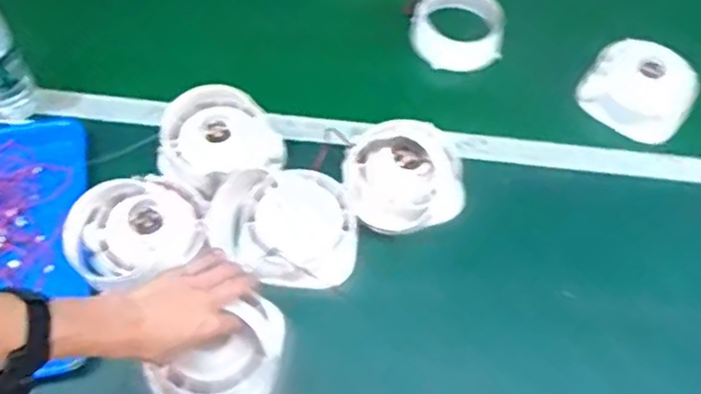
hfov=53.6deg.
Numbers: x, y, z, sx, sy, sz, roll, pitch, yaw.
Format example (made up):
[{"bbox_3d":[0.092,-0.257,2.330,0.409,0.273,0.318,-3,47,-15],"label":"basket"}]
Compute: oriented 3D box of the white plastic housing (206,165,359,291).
[{"bbox_3d":[-0.080,0.038,0.829,0.174,0.066,0.138,-9,60,-8],"label":"white plastic housing"}]

